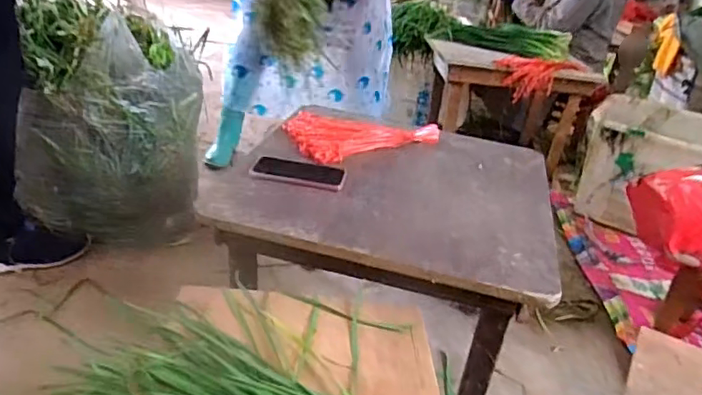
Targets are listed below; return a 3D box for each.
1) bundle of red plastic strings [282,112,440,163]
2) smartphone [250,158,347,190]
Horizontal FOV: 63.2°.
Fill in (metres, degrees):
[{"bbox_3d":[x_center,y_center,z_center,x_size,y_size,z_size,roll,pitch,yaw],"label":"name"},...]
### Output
[{"bbox_3d":[0.020,-0.139,1.203,0.333,0.042,0.179,-14,34,-36],"label":"bundle of red plastic strings"},{"bbox_3d":[-0.096,-0.047,1.045,0.170,0.013,0.080,12,27,9],"label":"smartphone"}]

